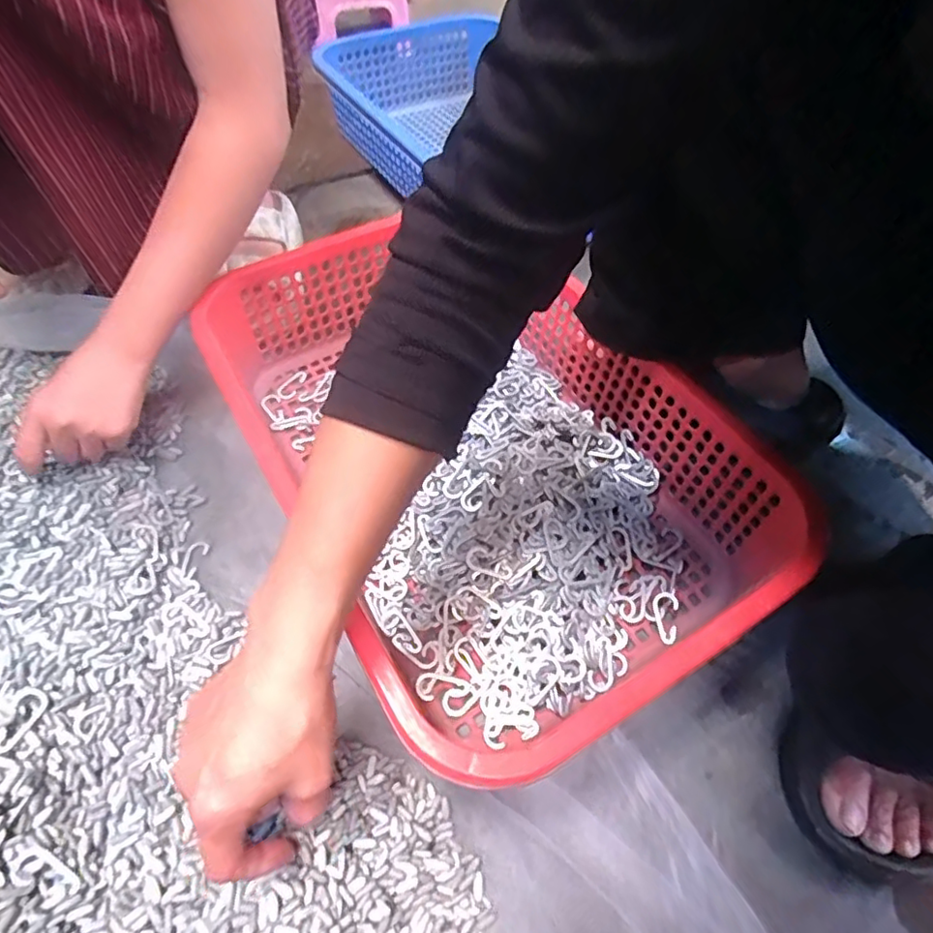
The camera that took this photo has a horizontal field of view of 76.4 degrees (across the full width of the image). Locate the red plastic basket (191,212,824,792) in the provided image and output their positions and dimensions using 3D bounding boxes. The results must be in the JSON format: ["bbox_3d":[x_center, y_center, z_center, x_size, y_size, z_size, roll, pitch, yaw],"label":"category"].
[{"bbox_3d":[-0.008,-0.031,0.484,0.298,0.093,0.490,-27,59,-20],"label":"red plastic basket"}]

